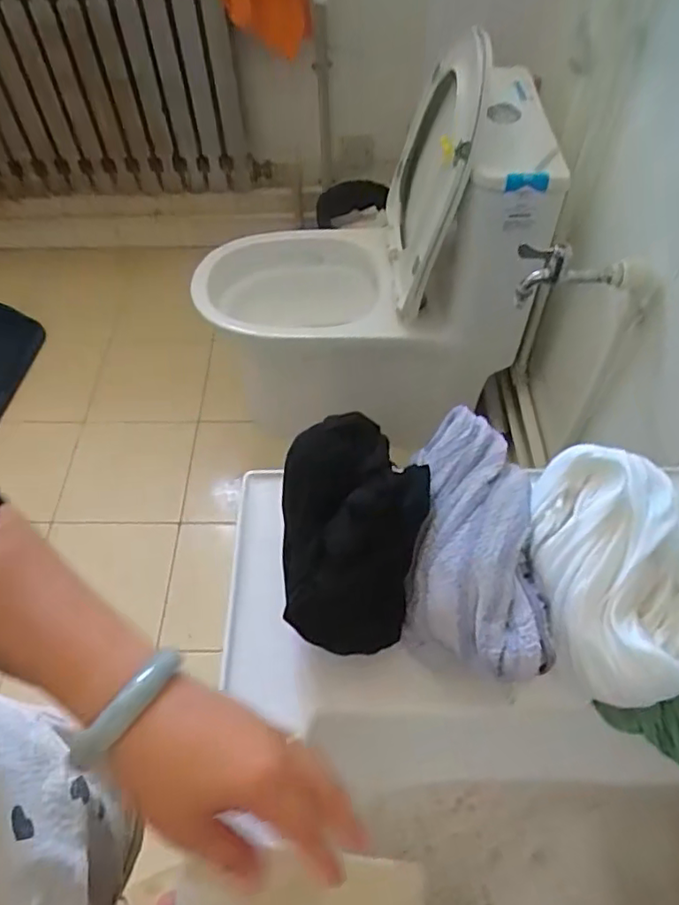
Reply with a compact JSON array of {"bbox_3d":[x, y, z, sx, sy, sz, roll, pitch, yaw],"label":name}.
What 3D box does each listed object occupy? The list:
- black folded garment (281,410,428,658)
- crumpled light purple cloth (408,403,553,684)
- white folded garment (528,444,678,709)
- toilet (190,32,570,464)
[{"bbox_3d":[0.010,0.046,0.419,0.099,0.059,0.164,-2,54,0],"label":"black folded garment"},{"bbox_3d":[0.092,0.056,0.416,0.082,0.049,0.182,4,55,5],"label":"crumpled light purple cloth"},{"bbox_3d":[0.180,0.078,0.387,0.107,0.095,0.136,0,54,2],"label":"white folded garment"},{"bbox_3d":[0.025,-0.354,1.238,0.587,0.698,0.401,-12,55,-7],"label":"toilet"}]

